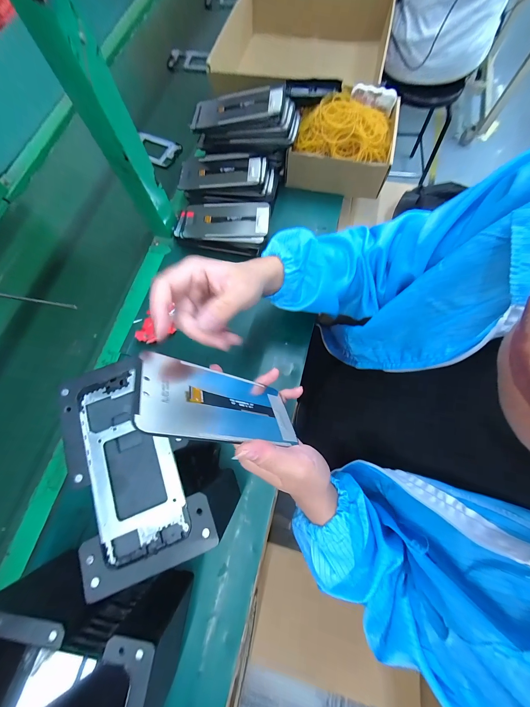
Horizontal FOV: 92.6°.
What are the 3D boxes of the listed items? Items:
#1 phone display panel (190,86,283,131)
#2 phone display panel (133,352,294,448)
[{"bbox_3d":[-0.053,-0.437,0.447,0.165,0.011,0.076,-1,72,13],"label":"phone display panel"},{"bbox_3d":[-0.035,0.045,0.224,0.010,0.150,0.072,-47,43,26],"label":"phone display panel"}]

